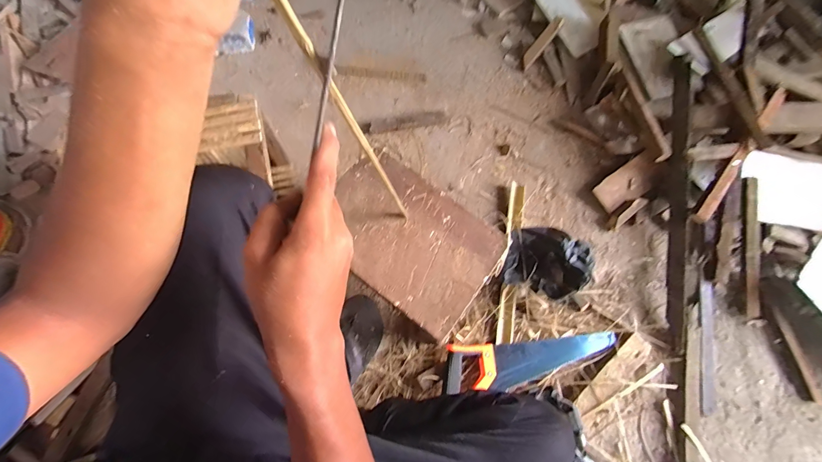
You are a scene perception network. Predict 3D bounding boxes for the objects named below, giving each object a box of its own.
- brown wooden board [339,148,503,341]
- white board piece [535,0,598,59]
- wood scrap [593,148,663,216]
[{"bbox_3d":[-0.006,0.009,0.619,0.307,0.020,0.217,36,71,9],"label":"brown wooden board"},{"bbox_3d":[0.477,-0.661,1.057,0.128,0.022,0.259,-32,85,-6],"label":"white board piece"},{"bbox_3d":[0.563,-0.125,0.894,0.190,0.019,0.085,-35,74,-8],"label":"wood scrap"}]

